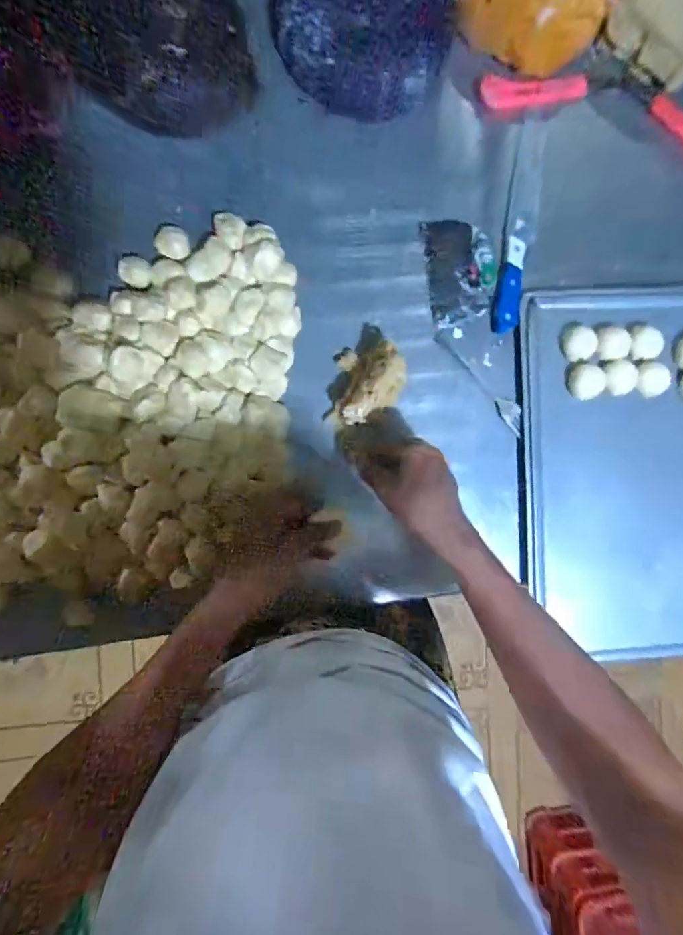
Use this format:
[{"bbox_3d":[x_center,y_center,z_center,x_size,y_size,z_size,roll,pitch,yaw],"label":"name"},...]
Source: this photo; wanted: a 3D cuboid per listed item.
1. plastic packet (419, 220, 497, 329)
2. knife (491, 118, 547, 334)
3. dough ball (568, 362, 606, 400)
[{"bbox_3d":[0.146,-0.239,0.543,0.080,0.013,0.123,-8,95,-4],"label":"plastic packet"},{"bbox_3d":[0.218,-0.291,0.545,0.037,0.024,0.249,9,93,-5],"label":"knife"},{"bbox_3d":[0.293,-0.103,0.532,0.037,0.026,0.041,-12,95,-4],"label":"dough ball"}]

